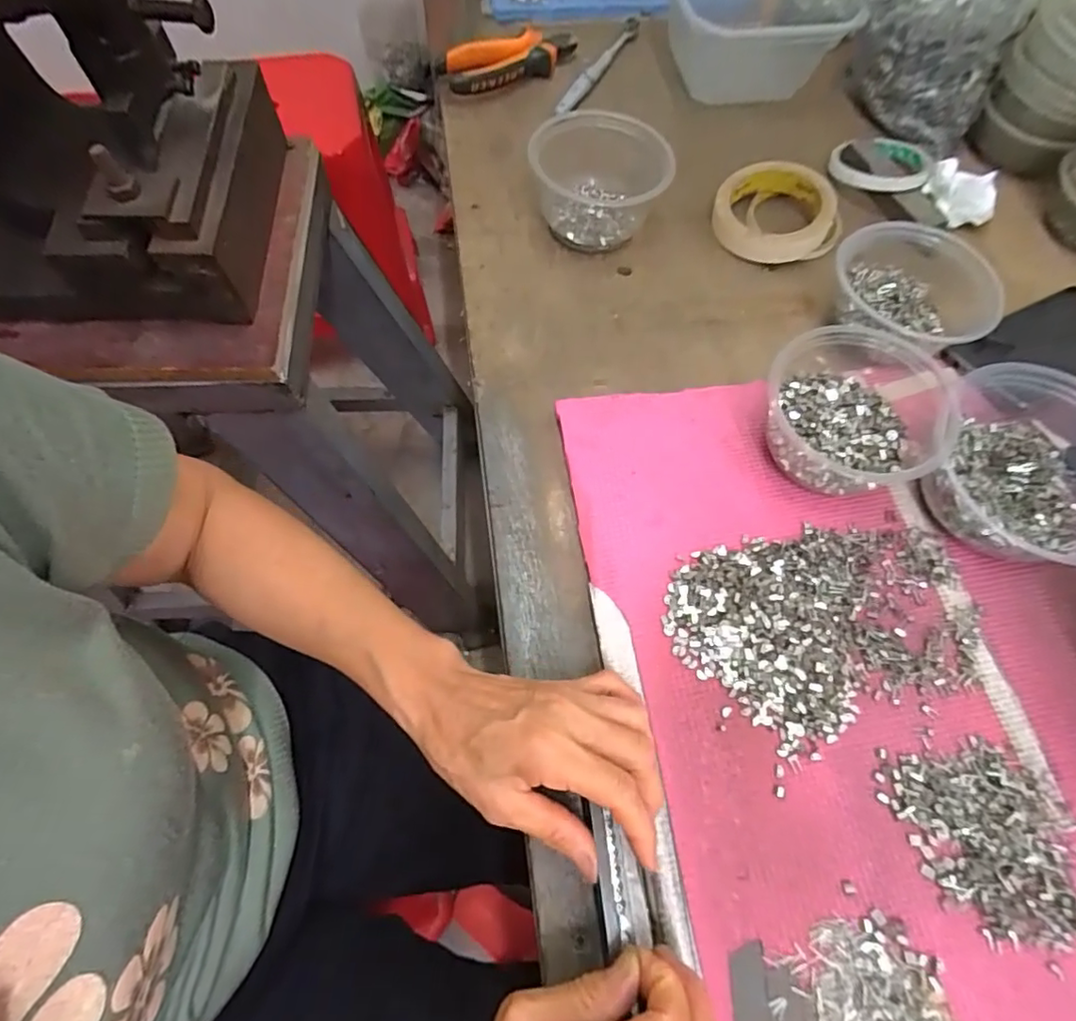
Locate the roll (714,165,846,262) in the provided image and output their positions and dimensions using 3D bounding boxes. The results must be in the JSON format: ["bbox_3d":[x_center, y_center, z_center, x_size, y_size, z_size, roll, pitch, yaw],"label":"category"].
[{"bbox_3d":[0.212,-0.265,0.513,0.106,0.031,0.106,17,67,7],"label":"roll"}]

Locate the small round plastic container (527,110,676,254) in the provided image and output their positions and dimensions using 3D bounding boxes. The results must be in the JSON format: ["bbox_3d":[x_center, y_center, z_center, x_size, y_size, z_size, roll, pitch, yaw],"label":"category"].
[{"bbox_3d":[0.051,-0.279,0.490,0.120,0.065,0.098,19,67,8],"label":"small round plastic container"}]

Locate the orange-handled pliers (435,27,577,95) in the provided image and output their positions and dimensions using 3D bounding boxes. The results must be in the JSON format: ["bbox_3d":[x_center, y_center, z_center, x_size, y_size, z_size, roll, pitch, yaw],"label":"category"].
[{"bbox_3d":[-0.029,-0.462,0.587,0.138,0.029,0.056,-30,70,-13],"label":"orange-handled pliers"}]

